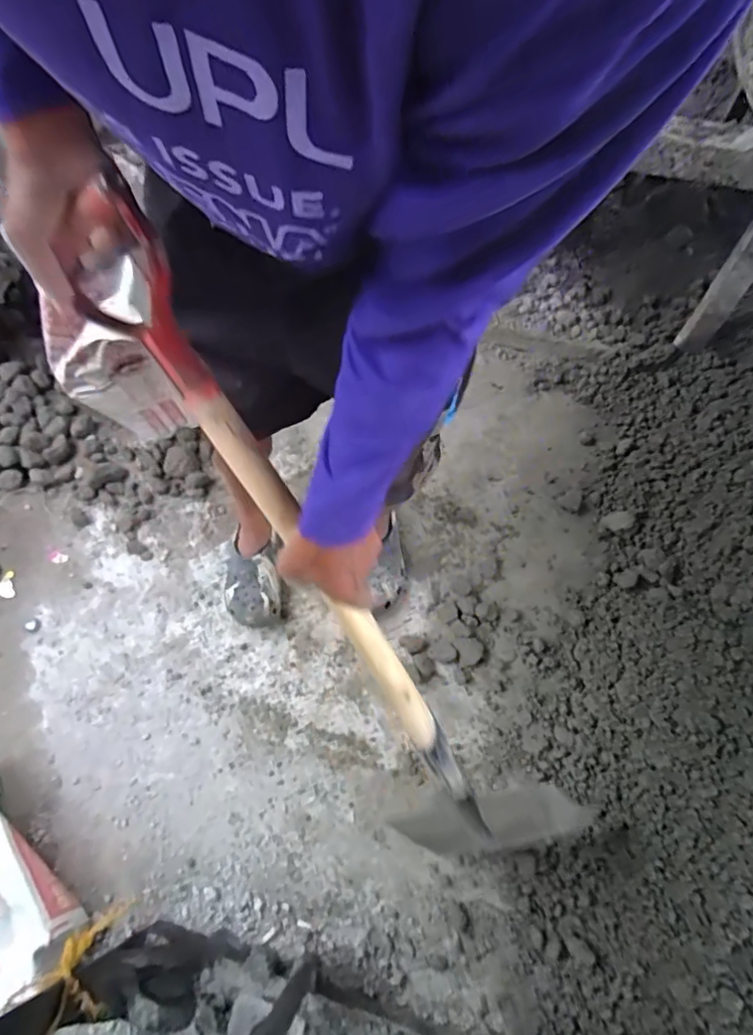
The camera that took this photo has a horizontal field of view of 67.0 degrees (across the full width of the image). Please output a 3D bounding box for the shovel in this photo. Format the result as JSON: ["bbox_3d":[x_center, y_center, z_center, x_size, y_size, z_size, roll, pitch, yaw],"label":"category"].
[{"bbox_3d":[-0.025,0.100,0.607,0.171,0.090,0.836,-35,112,-11],"label":"shovel"}]

